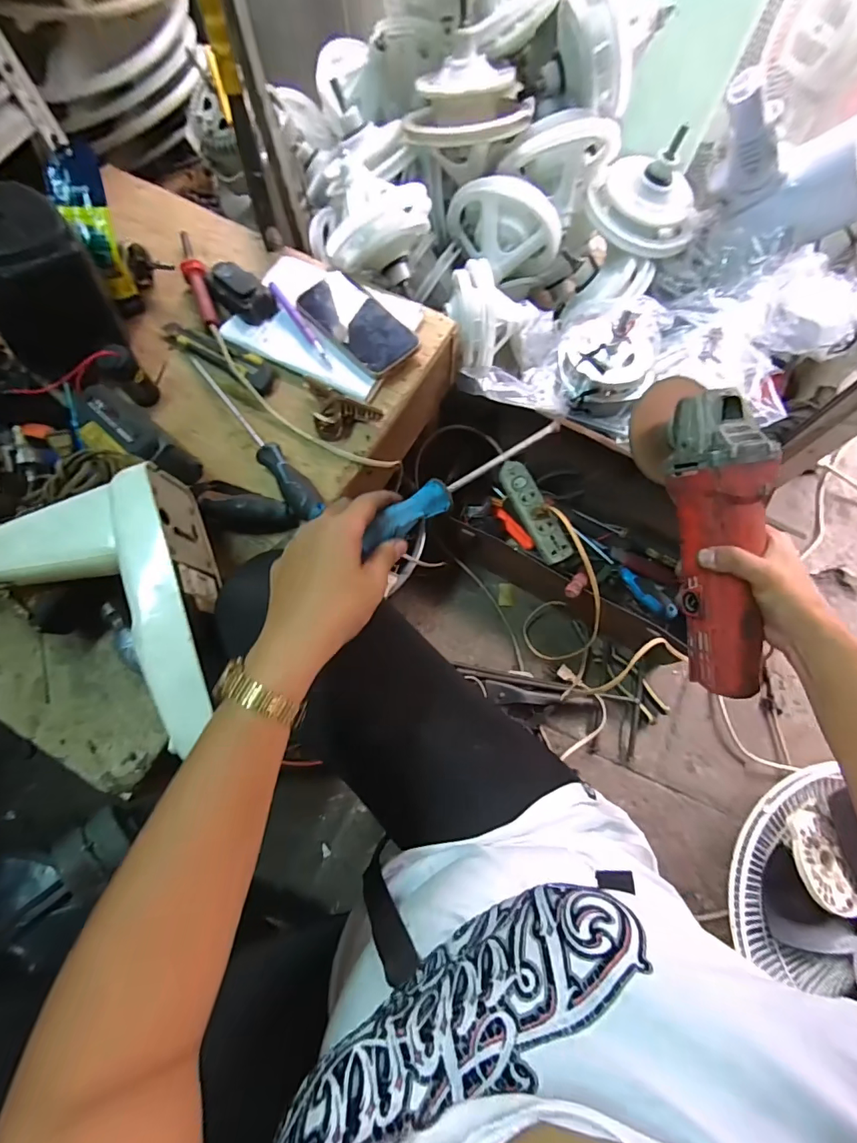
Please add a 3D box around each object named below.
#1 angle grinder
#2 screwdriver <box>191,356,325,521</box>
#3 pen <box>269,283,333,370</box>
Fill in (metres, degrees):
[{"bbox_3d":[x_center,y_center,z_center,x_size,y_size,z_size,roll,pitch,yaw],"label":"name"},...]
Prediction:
[{"bbox_3d":[0.242,-0.032,0.391,0.071,0.071,0.272,-9,91,-3],"label":"angle grinder"},{"bbox_3d":[-0.203,-0.163,0.524,0.031,0.032,0.273,-36,76,-10],"label":"screwdriver"},{"bbox_3d":[-0.157,-0.305,0.570,0.011,0.011,0.146,-34,75,-10],"label":"pen"}]

